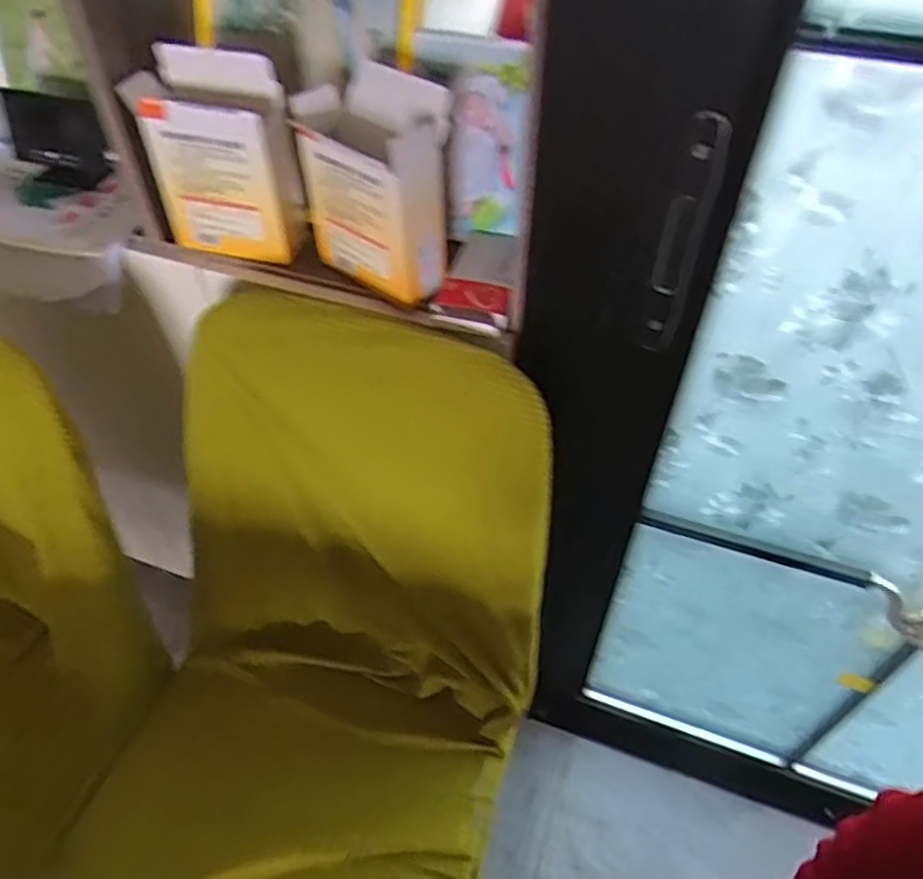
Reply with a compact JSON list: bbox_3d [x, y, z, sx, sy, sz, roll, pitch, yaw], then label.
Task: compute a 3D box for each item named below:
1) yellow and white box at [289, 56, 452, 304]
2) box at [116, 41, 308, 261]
[{"bbox_3d":[-0.080,-0.231,0.655,0.138,0.173,0.078,33,56,25],"label":"yellow and white box"},{"bbox_3d":[-0.235,-0.276,0.695,0.142,0.178,0.068,15,50,13],"label":"box"}]

